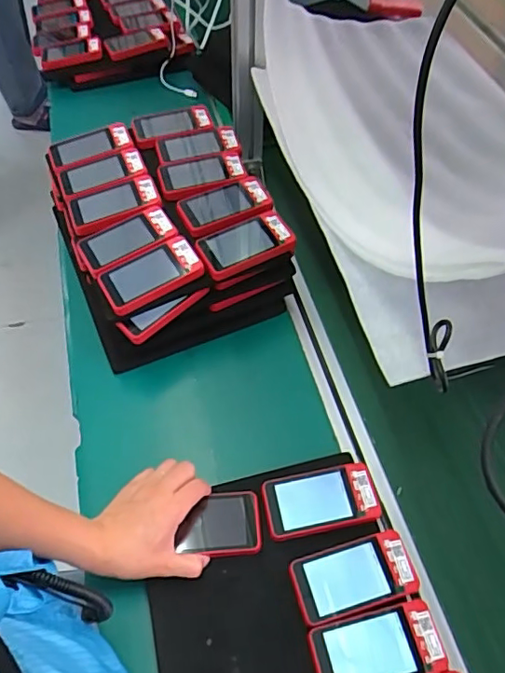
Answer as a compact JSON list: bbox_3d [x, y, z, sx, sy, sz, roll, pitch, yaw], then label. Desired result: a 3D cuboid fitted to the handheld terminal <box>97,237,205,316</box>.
[{"bbox_3d":[-0.124,-0.078,0.661,0.120,0.022,0.063,-23,58,-16],"label":"handheld terminal"}]

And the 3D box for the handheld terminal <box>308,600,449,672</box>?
[{"bbox_3d":[0.116,0.292,0.502,0.117,0.010,0.062,-11,56,-8],"label":"handheld terminal"}]

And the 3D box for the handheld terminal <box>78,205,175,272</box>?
[{"bbox_3d":[-0.162,-0.128,0.695,0.119,0.022,0.075,-27,59,-18],"label":"handheld terminal"}]

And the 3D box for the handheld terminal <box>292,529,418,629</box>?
[{"bbox_3d":[0.102,0.240,0.538,0.120,0.012,0.062,-13,56,-9],"label":"handheld terminal"}]

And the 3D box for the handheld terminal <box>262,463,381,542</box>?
[{"bbox_3d":[0.073,0.177,0.582,0.118,0.012,0.066,-9,56,-6],"label":"handheld terminal"}]

